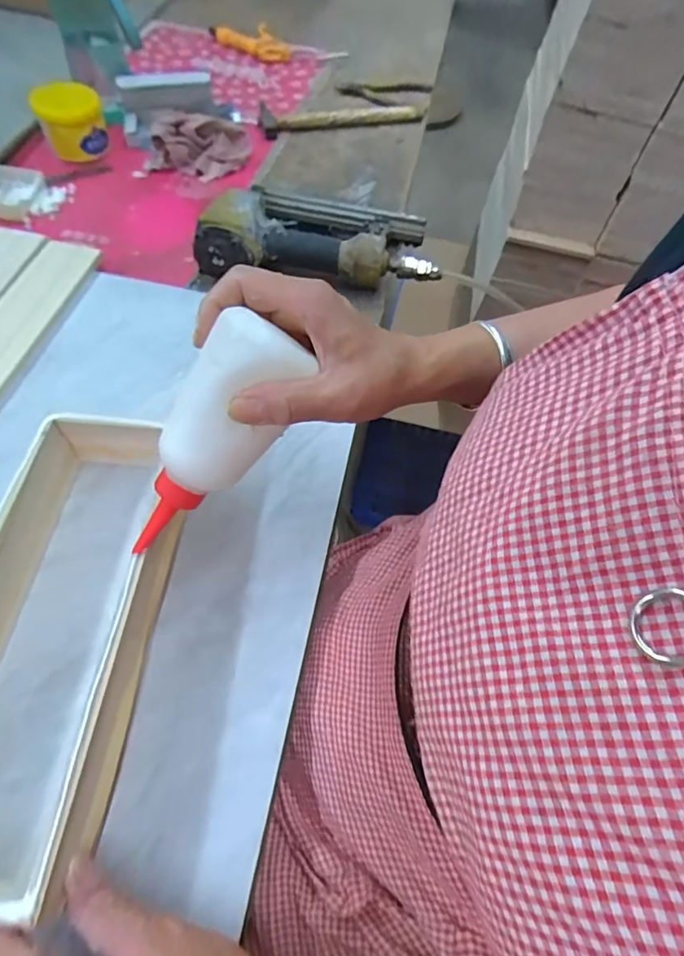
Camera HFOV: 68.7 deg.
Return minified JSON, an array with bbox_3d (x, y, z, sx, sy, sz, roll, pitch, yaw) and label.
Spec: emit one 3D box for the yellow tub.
[{"bbox_3d":[-0.344,-0.454,0.638,0.077,0.070,0.062,-12,61,-12],"label":"yellow tub"}]

